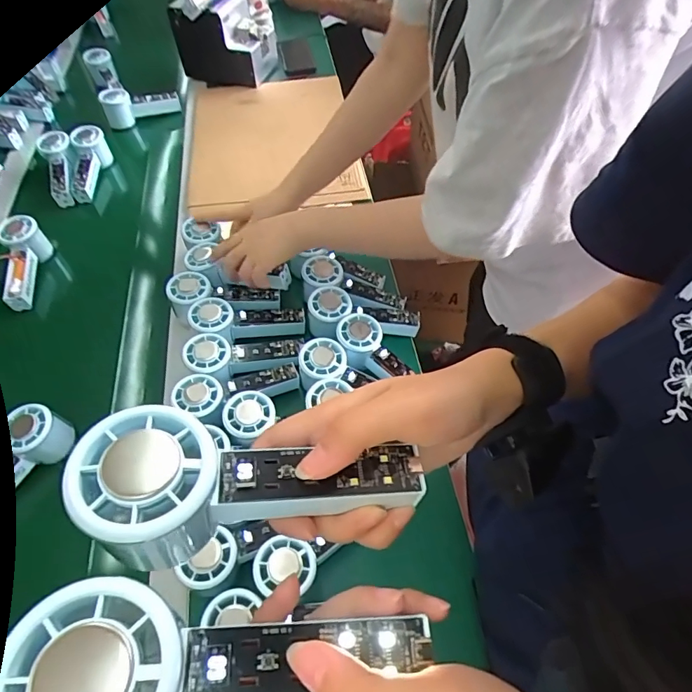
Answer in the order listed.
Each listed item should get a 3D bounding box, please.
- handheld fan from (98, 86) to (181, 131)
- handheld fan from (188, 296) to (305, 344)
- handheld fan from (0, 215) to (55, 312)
[{"bbox_3d":[-0.411,-0.482,0.944,0.144,0.069,0.050,-5,55,-3],"label":"handheld fan"},{"bbox_3d":[-0.132,-0.032,0.629,0.146,0.041,0.057,2,53,-17],"label":"handheld fan"},{"bbox_3d":[-0.495,-0.121,0.715,0.052,0.060,0.143,-6,68,-4],"label":"handheld fan"}]

